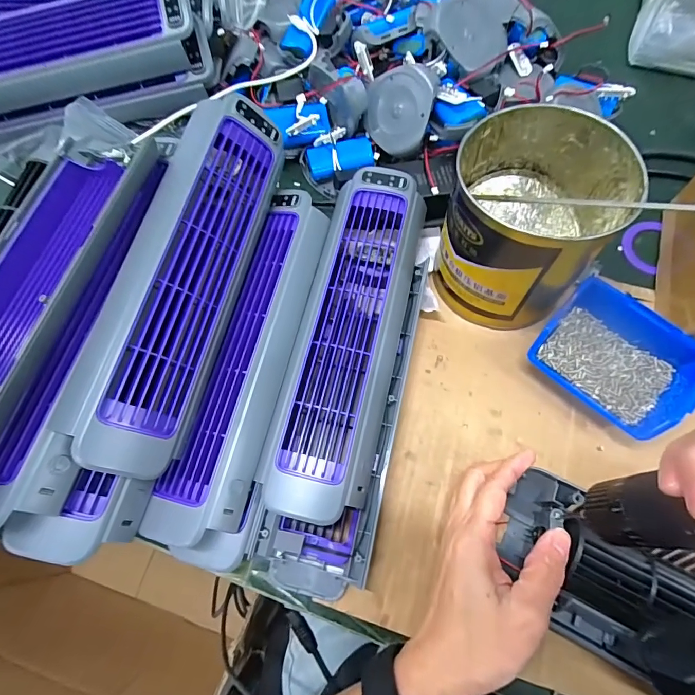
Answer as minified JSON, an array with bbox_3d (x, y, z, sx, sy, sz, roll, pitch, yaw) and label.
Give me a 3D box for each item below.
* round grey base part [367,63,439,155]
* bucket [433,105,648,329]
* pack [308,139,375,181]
[{"bbox_3d":[0.053,-0.237,0.406,0.067,0.078,0.020,18,31,21],"label":"round grey base part"},{"bbox_3d":[0.138,-0.097,0.329,0.123,0.120,0.124,-1,70,2],"label":"bucket"},{"bbox_3d":[-0.006,-0.197,0.421,0.070,0.019,0.039,-11,70,-1],"label":"pack"}]

